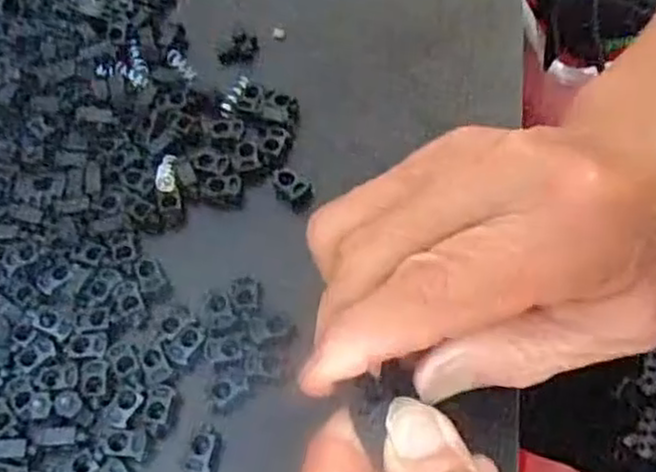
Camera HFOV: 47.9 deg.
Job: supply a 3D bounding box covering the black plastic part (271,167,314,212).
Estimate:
[{"bbox_3d":[-0.014,-0.018,0.280,0.018,0.004,0.011,37,69,18],"label":"black plastic part"}]

